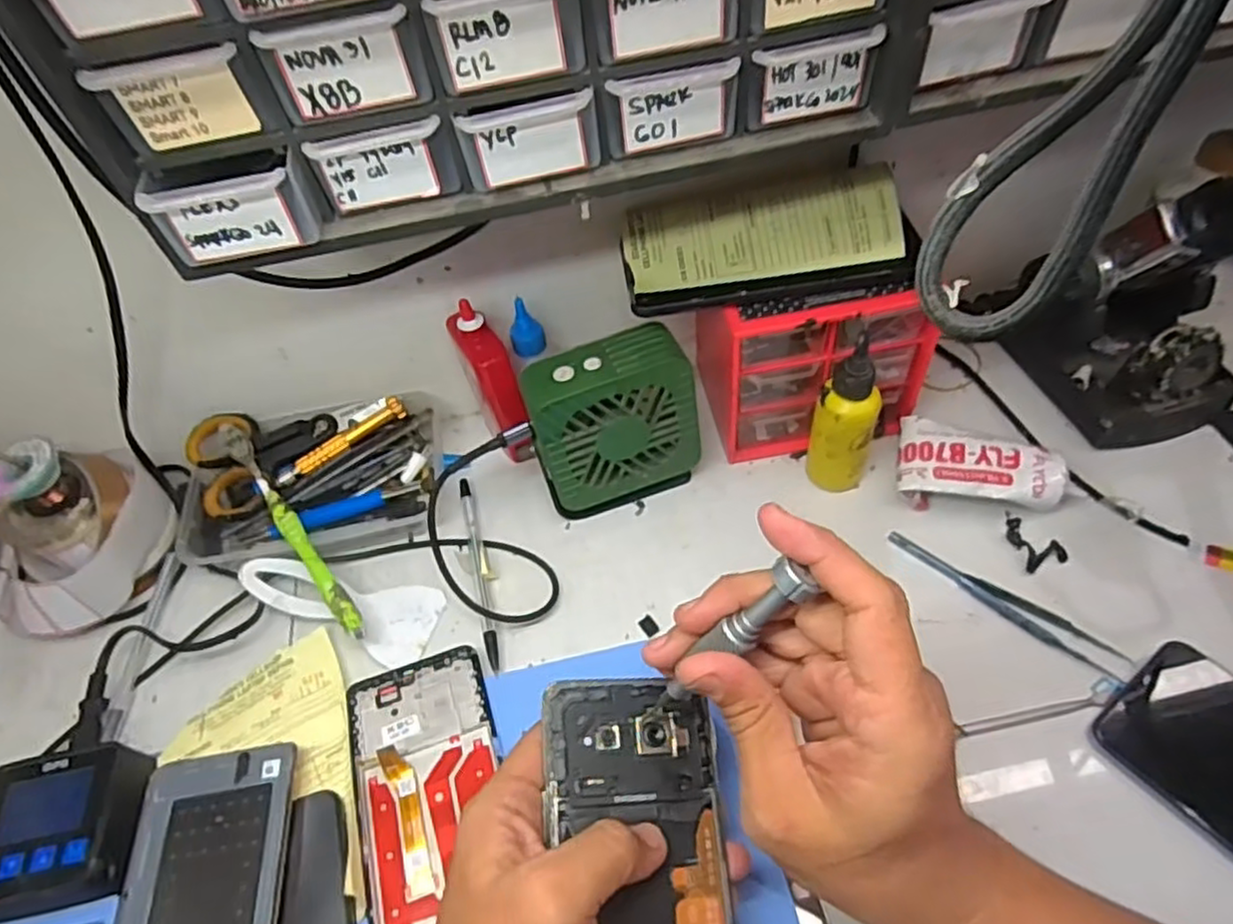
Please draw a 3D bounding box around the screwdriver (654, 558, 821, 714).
[{"bbox_3d":[0.040,0.074,0.282,0.017,0.113,0.013,11,48,-20],"label":"screwdriver"}]

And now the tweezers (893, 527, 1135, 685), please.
[{"bbox_3d":[0.217,0.078,0.406,0.130,0.006,0.019,30,62,26],"label":"tweezers"}]

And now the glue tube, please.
[{"bbox_3d":[0.228,0.006,0.441,0.100,0.032,0.056,10,55,14],"label":"glue tube"}]

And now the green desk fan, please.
[{"bbox_3d":[-0.002,-0.021,0.441,0.097,0.114,0.042,-19,53,-7],"label":"green desk fan"}]

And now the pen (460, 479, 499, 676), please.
[{"bbox_3d":[-0.087,0.066,0.450,0.008,0.008,0.139,-16,53,-5],"label":"pen"}]

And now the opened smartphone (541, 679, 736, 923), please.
[{"bbox_3d":[0.011,0.169,0.283,0.073,0.004,0.159,2,61,-13],"label":"opened smartphone"}]

